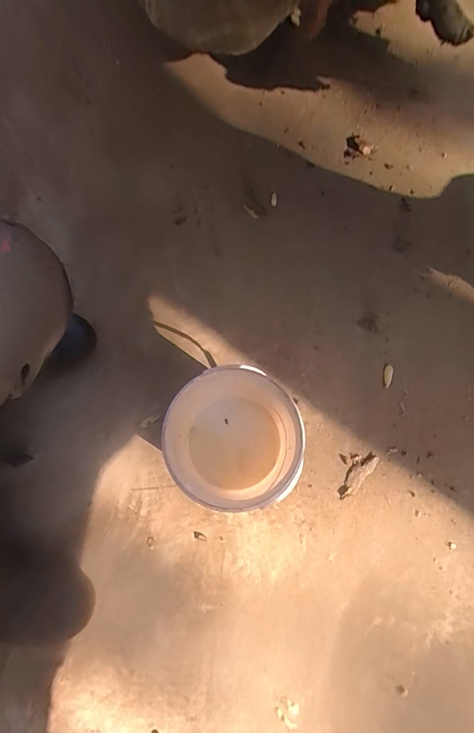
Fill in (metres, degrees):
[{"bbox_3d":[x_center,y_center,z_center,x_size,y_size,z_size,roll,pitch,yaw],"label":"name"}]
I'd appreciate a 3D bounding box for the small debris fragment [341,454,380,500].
[{"bbox_3d":[0.172,0.155,0.591,0.076,0.005,0.022,-43,81,-8],"label":"small debris fragment"}]

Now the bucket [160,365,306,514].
[{"bbox_3d":[-0.005,0.098,0.544,0.155,0.162,0.155,0,78,1],"label":"bucket"}]

